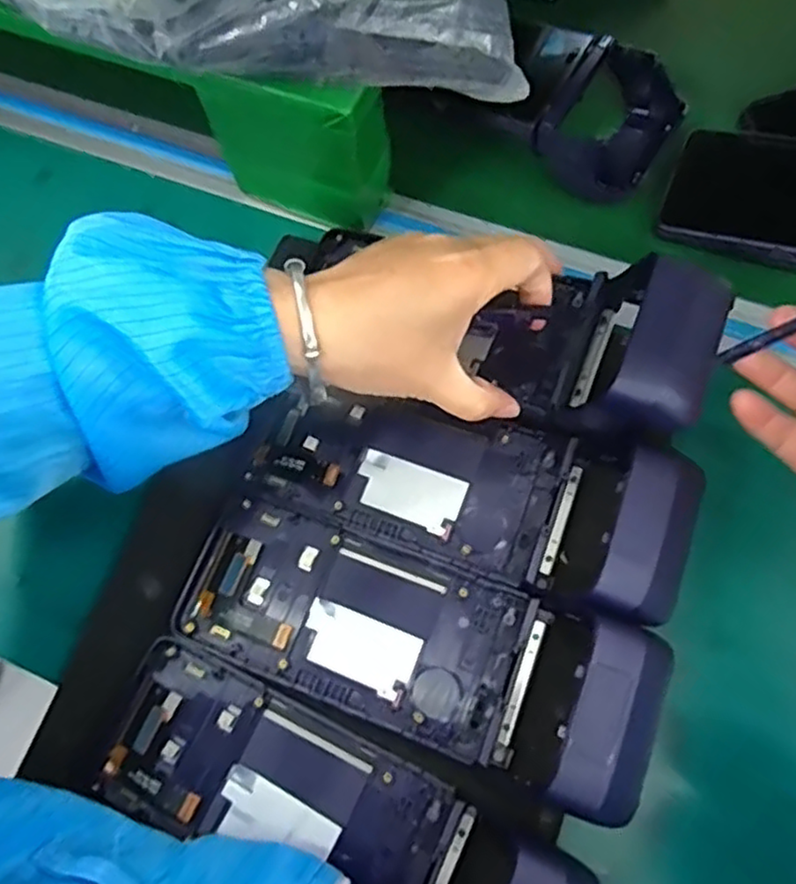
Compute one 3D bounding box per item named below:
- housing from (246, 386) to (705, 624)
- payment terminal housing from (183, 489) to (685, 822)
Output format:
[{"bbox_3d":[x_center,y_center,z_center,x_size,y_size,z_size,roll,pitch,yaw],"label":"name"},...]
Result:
[{"bbox_3d":[0.034,0.023,0.356,0.210,0.053,0.079,14,67,20],"label":"housing"},{"bbox_3d":[0.004,0.093,0.332,0.223,0.055,0.083,17,68,18],"label":"payment terminal housing"}]

